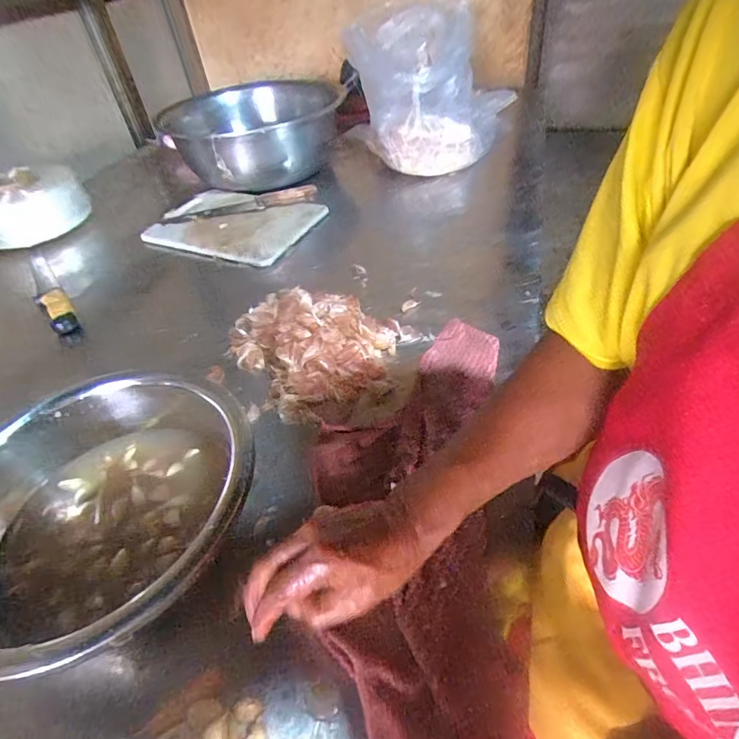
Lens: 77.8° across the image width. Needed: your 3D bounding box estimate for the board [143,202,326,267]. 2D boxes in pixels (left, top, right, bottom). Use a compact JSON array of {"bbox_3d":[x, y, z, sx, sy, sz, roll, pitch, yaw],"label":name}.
[{"bbox_3d":[-0.285,-0.308,0.976,0.333,0.027,0.221,15,48,22],"label":"board"}]

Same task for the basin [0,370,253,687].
[{"bbox_3d":[-0.232,0.133,0.441,0.251,0.105,0.276,-4,44,4],"label":"basin"}]

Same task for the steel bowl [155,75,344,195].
[{"bbox_3d":[-0.277,-0.600,1.174,0.450,0.163,0.507,-12,44,-5],"label":"steel bowl"}]

